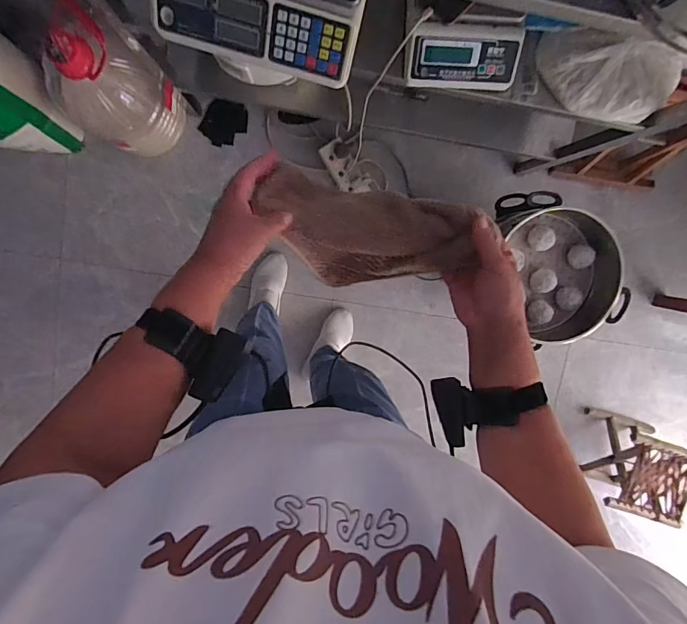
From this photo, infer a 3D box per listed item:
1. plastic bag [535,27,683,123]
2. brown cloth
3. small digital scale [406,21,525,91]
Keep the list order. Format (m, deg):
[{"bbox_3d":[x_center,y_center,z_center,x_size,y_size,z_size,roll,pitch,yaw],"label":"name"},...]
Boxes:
[{"bbox_3d":[0.462,-0.410,0.742,0.237,0.075,0.115,8,96,-6],"label":"plastic bag"},{"bbox_3d":[0.016,-0.094,0.533,0.249,0.130,0.122,17,95,-6],"label":"brown cloth"},{"bbox_3d":[0.205,-0.432,0.720,0.187,0.056,0.083,-4,97,-4],"label":"small digital scale"}]

